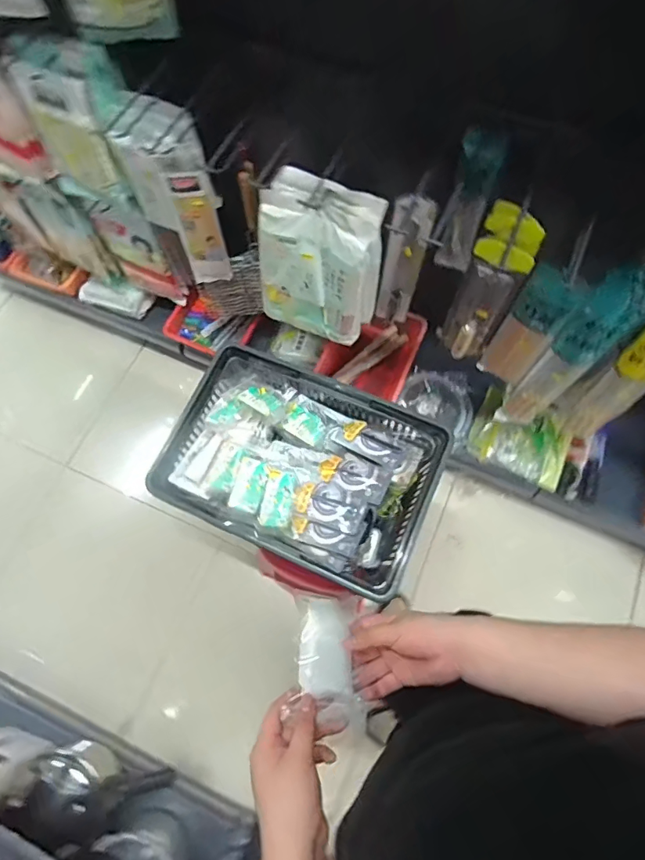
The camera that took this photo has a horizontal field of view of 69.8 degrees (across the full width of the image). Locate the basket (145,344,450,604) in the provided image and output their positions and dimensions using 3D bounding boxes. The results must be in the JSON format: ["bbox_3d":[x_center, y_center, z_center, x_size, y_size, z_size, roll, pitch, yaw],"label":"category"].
[{"bbox_3d":[-0.040,0.057,0.845,0.468,0.113,0.326,23,73,9],"label":"basket"}]

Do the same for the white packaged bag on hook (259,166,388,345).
[{"bbox_3d":[-0.006,-0.340,0.970,0.244,0.325,0.136,17,72,7],"label":"white packaged bag on hook"}]

